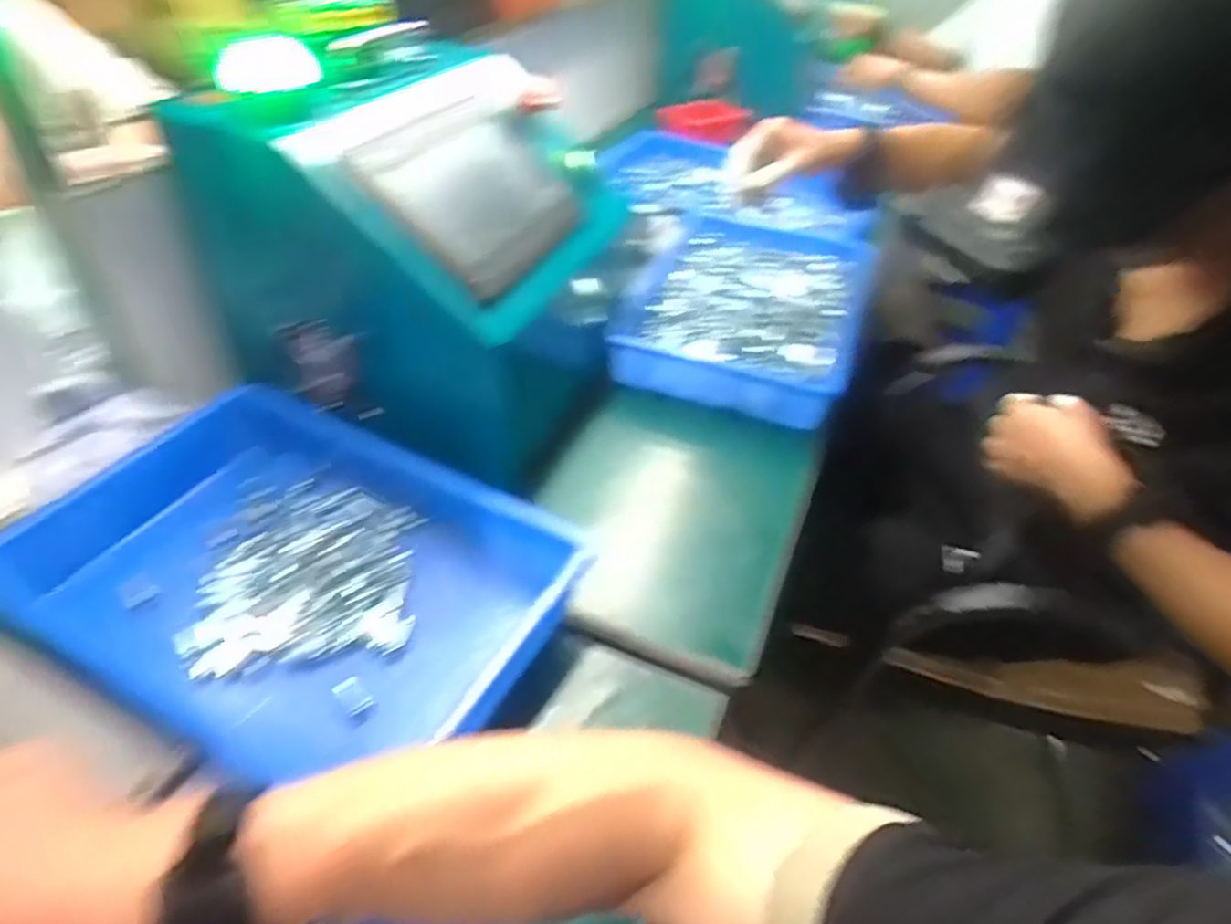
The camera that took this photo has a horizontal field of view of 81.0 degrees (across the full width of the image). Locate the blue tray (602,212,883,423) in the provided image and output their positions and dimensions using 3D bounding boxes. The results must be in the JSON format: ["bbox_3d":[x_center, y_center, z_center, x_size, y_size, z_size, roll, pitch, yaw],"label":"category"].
[{"bbox_3d":[0.158,-0.190,0.888,0.262,0.058,0.357,16,43,12],"label":"blue tray"}]

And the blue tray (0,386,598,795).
[{"bbox_3d":[-0.241,0.082,0.537,0.369,0.059,0.257,24,45,20],"label":"blue tray"}]

